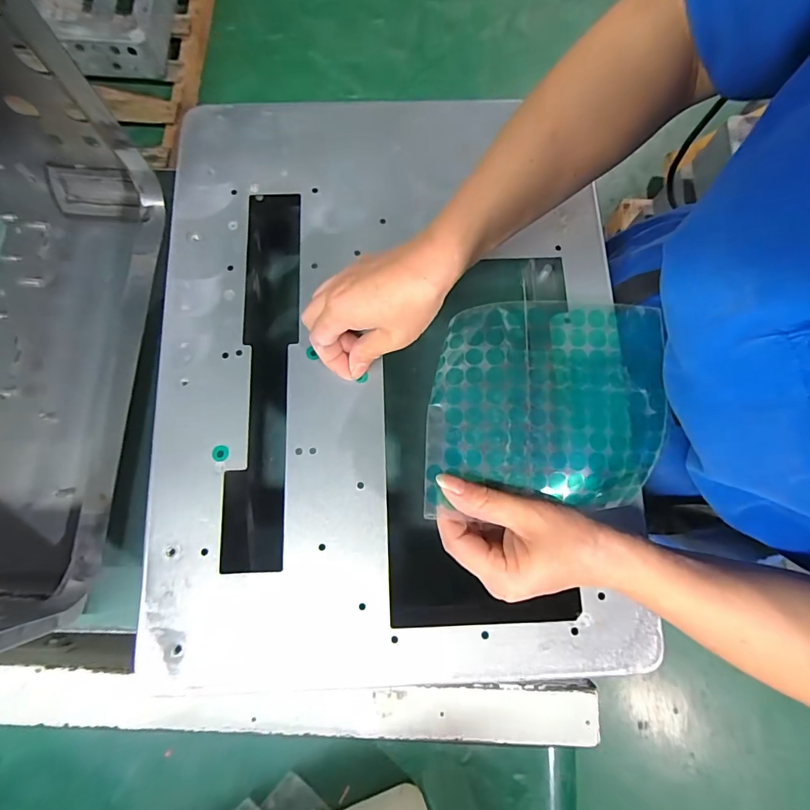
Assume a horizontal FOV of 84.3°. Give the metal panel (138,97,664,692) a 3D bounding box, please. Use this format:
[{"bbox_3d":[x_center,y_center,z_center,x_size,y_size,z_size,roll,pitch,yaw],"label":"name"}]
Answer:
[{"bbox_3d":[-0.015,-0.040,0.338,0.341,0.014,0.449,-2,78,-2],"label":"metal panel"}]

